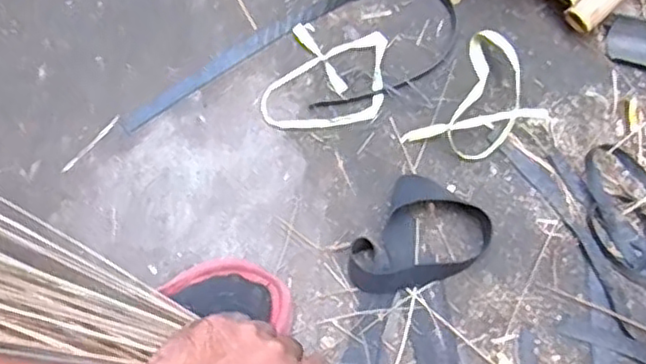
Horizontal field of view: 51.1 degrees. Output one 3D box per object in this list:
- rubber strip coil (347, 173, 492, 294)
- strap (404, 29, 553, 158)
[{"bbox_3d":[0.080,0.055,0.565,0.089,0.026,0.108,34,81,8],"label":"rubber strip coil"},{"bbox_3d":[0.141,-0.064,0.583,0.087,0.035,0.117,34,81,8],"label":"strap"}]

